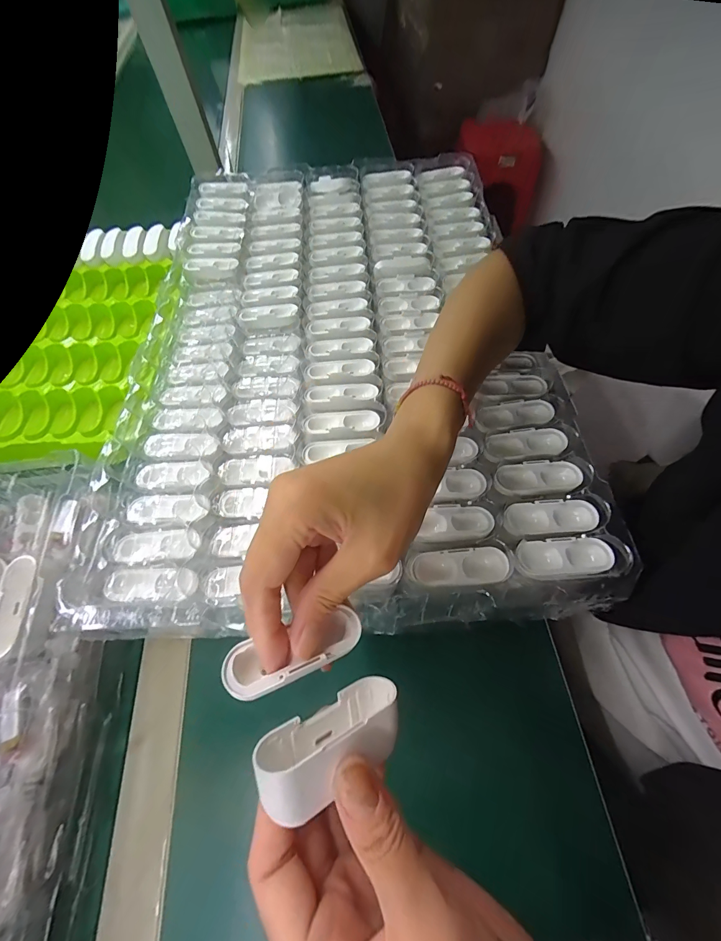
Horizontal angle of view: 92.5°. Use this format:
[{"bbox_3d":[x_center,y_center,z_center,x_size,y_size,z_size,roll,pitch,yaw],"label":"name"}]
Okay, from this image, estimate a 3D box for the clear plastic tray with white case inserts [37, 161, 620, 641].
[{"bbox_3d":[-0.023,-0.152,0.365,0.408,0.034,0.581,-1,63,1],"label":"clear plastic tray with white case inserts"}]

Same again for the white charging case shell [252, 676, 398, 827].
[{"bbox_3d":[-0.010,0.116,0.148,0.067,0.027,0.030,-9,58,-40],"label":"white charging case shell"}]

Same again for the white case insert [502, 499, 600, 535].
[{"bbox_3d":[0.141,0.035,0.257,0.067,0.010,0.023,-4,63,1],"label":"white case insert"}]

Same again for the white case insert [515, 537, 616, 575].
[{"bbox_3d":[0.143,0.060,0.242,0.065,0.008,0.024,-3,63,2],"label":"white case insert"}]

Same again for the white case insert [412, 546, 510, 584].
[{"bbox_3d":[0.069,0.067,0.241,0.064,0.009,0.023,-3,63,2],"label":"white case insert"}]

